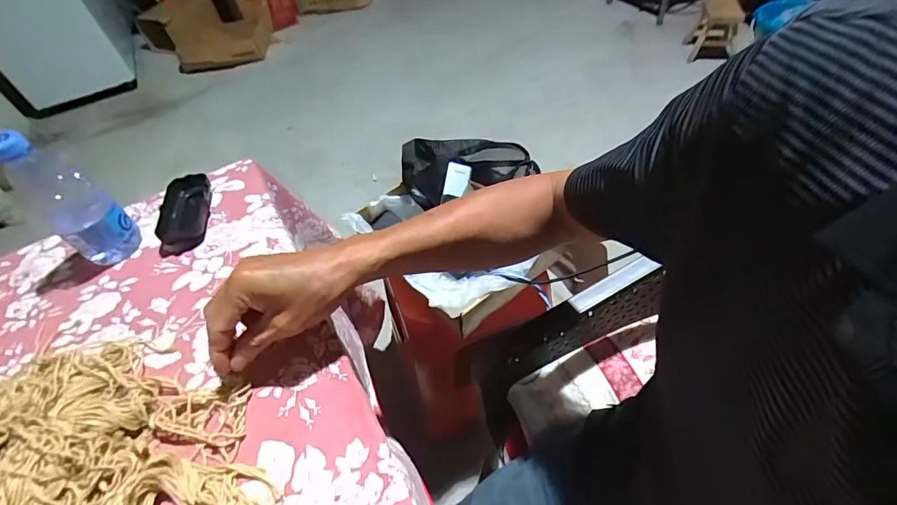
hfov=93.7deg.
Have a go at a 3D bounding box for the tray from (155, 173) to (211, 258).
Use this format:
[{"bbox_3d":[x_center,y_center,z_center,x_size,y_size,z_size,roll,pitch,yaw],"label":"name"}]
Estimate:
[{"bbox_3d":[-0.338,-0.052,0.542,0.053,0.024,0.121,-14,50,-5],"label":"tray"}]

